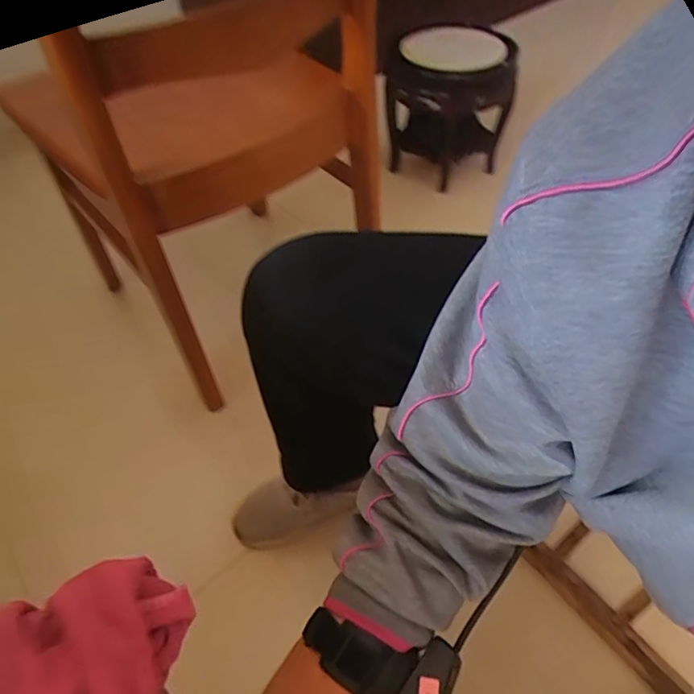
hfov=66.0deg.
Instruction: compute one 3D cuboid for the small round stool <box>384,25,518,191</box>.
[{"bbox_3d":[0.258,-0.633,1.378,0.298,0.265,0.287,30,57,24],"label":"small round stool"}]

